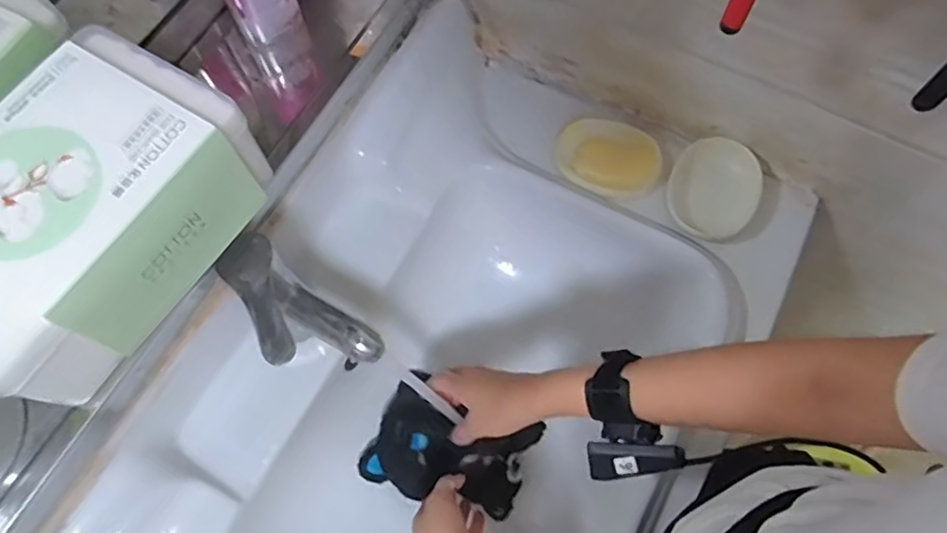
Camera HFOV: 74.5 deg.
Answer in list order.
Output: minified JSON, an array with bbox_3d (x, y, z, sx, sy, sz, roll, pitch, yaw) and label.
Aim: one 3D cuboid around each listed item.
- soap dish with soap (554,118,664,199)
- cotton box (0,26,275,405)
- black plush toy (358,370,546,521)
[{"bbox_3d":[0.155,-0.123,0.716,0.118,0.029,0.090,18,71,7],"label":"soap dish with soap"},{"bbox_3d":[-0.203,-0.028,0.323,0.112,0.063,0.169,30,72,11],"label":"cotton box"},{"bbox_3d":[-0.024,0.188,0.650,0.161,0.054,0.119,22,71,8],"label":"black plush toy"}]

